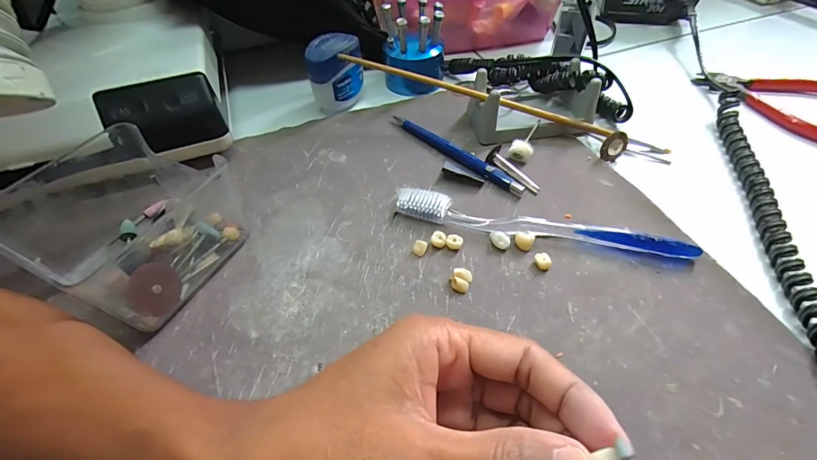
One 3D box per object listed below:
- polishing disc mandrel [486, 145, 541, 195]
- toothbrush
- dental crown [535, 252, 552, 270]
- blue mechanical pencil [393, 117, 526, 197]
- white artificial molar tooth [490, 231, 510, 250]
[{"bbox_3d":[0.077,-0.045,0.279,0.018,0.012,0.047,-27,54,-18],"label":"polishing disc mandrel"},{"bbox_3d":[0.082,-0.001,0.242,0.185,0.013,0.018,12,53,13],"label":"toothbrush"},{"bbox_3d":[0.083,0.019,0.229,0.008,0.007,0.010,-32,56,-20],"label":"dental crown"},{"bbox_3d":[0.035,-0.062,0.298,0.130,0.008,0.012,35,61,28],"label":"blue mechanical pencil"},{"bbox_3d":[0.059,0.007,0.239,0.009,0.009,0.012,-28,55,-18],"label":"white artificial molar tooth"}]

